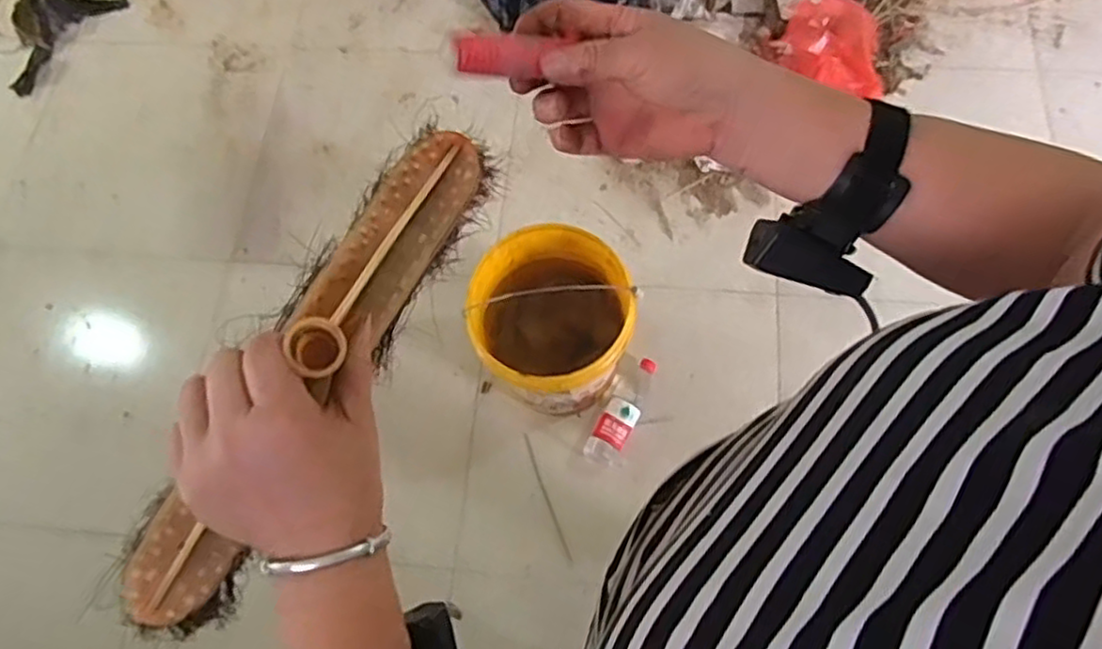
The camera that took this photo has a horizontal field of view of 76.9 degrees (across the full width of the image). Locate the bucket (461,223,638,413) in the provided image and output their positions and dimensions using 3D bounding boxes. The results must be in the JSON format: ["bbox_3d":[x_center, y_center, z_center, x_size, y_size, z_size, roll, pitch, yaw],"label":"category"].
[{"bbox_3d":[0.005,-0.002,1.181,0.250,0.255,0.261,-1,69,4],"label":"bucket"}]

